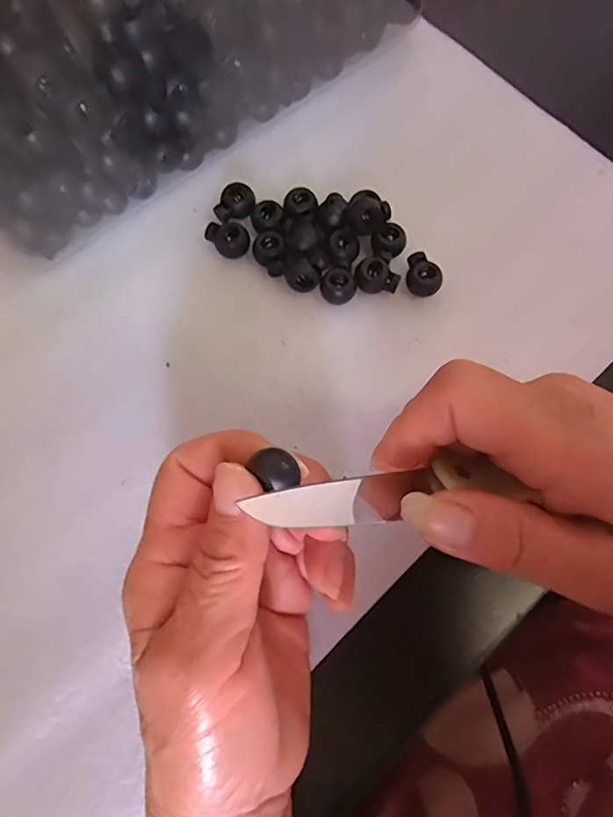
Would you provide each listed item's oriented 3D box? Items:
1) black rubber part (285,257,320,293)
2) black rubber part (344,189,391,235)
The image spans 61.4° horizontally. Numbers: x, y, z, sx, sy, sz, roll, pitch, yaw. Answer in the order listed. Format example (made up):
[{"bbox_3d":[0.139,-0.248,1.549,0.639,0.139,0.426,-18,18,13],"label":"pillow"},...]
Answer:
[{"bbox_3d":[-0.003,-0.070,0.274,0.014,0.013,0.016,-39,81,-8],"label":"black rubber part"},{"bbox_3d":[0.031,-0.105,0.279,0.024,0.013,0.019,32,79,6],"label":"black rubber part"}]

